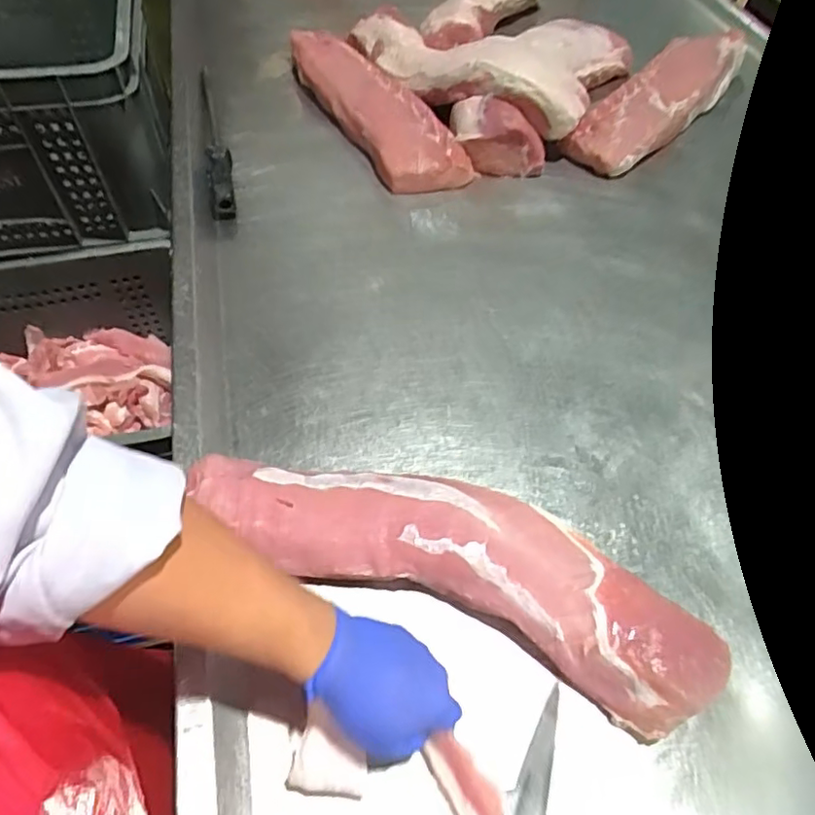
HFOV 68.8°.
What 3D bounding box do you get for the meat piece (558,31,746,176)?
[{"bbox_3d":[0.443,-0.533,1.033,0.139,0.087,0.477,33,60,18],"label":"meat piece"}]

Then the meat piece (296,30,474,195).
[{"bbox_3d":[-0.058,-0.489,0.961,0.131,0.064,0.426,-23,58,-21],"label":"meat piece"}]

